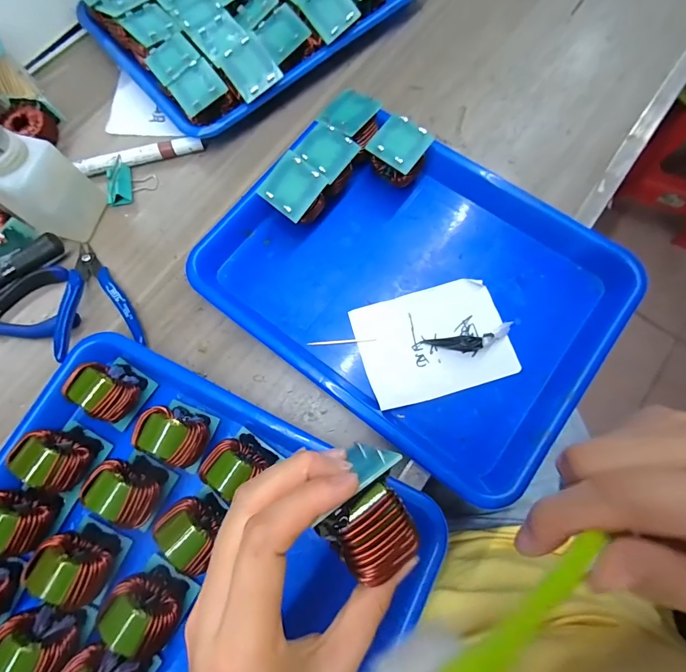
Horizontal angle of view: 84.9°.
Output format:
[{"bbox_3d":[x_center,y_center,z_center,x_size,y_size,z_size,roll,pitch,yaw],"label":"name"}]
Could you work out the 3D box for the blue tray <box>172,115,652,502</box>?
[{"bbox_3d":[0.059,-0.050,0.331,0.337,0.043,0.253,38,79,10],"label":"blue tray"}]

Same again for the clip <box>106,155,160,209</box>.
[{"bbox_3d":[-0.214,-0.157,0.373,0.049,0.027,0.043,-12,75,-2],"label":"clip"}]

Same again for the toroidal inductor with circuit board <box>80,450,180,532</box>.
[{"bbox_3d":[-0.158,0.113,0.279,0.048,0.037,0.040,23,77,7],"label":"toroidal inductor with circuit board"}]

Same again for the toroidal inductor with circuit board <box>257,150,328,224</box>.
[{"bbox_3d":[-0.043,-0.122,0.345,0.048,0.058,0.048,40,79,11],"label":"toroidal inductor with circuit board"}]

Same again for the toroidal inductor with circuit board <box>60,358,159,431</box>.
[{"bbox_3d":[-0.187,0.043,0.295,0.046,0.037,0.046,31,78,9],"label":"toroidal inductor with circuit board"}]

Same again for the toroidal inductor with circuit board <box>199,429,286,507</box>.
[{"bbox_3d":[-0.079,0.095,0.281,0.037,0.049,0.041,39,79,10],"label":"toroidal inductor with circuit board"}]

